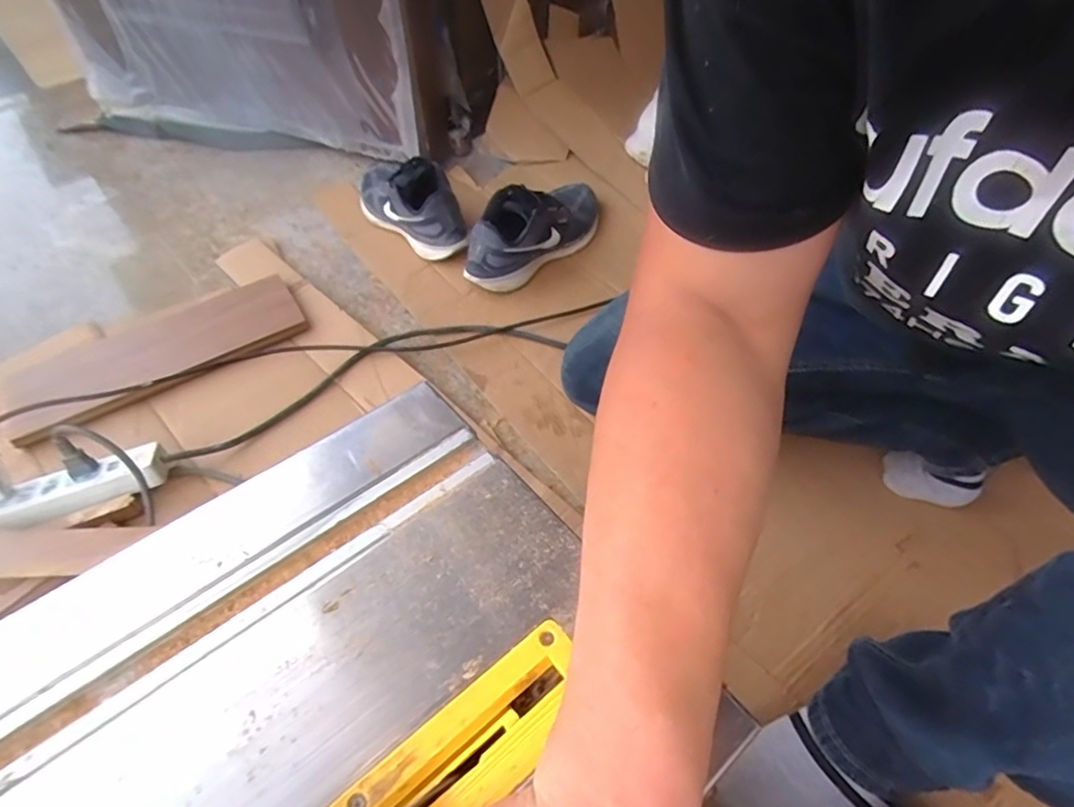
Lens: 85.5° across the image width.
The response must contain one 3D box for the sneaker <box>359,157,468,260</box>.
[{"bbox_3d":[-0.220,-0.351,1.001,0.115,0.113,0.290,-32,56,-23],"label":"sneaker"}]

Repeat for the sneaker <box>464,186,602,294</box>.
[{"bbox_3d":[-0.007,-0.278,0.930,0.271,0.101,0.092,-34,57,-24],"label":"sneaker"}]

